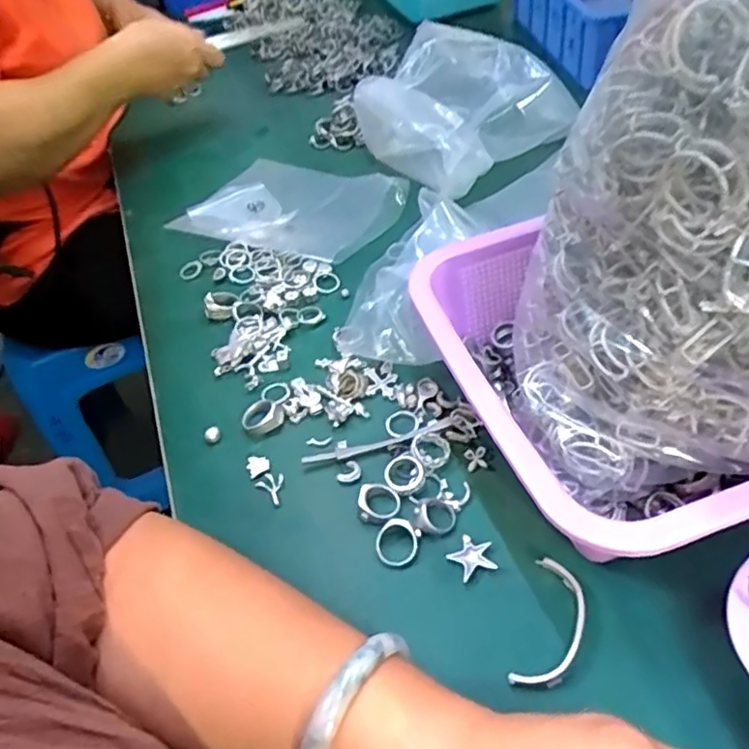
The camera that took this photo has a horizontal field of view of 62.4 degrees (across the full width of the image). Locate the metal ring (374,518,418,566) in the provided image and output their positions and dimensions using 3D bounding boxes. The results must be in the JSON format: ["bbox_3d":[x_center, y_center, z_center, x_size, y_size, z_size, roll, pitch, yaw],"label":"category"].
[{"bbox_3d":[0.012,0.091,0.340,0.022,0.007,0.024,-5,47,5],"label":"metal ring"}]

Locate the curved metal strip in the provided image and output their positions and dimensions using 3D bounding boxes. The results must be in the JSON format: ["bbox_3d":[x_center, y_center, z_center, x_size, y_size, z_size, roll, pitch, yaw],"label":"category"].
[{"bbox_3d":[0.086,0.120,0.297,0.028,0.004,0.065,12,51,20],"label":"curved metal strip"}]

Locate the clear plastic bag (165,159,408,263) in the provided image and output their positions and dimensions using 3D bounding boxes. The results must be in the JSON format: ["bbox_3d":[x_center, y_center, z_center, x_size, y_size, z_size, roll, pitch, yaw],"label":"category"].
[{"bbox_3d":[-0.084,-0.162,0.598,0.205,0.032,0.153,24,56,28],"label":"clear plastic bag"}]

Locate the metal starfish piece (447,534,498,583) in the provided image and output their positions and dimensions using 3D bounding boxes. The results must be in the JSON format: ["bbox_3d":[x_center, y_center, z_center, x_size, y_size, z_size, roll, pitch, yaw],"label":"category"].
[{"bbox_3d":[0.052,0.096,0.331,0.023,0.004,0.022,-19,47,-8],"label":"metal starfish piece"}]

